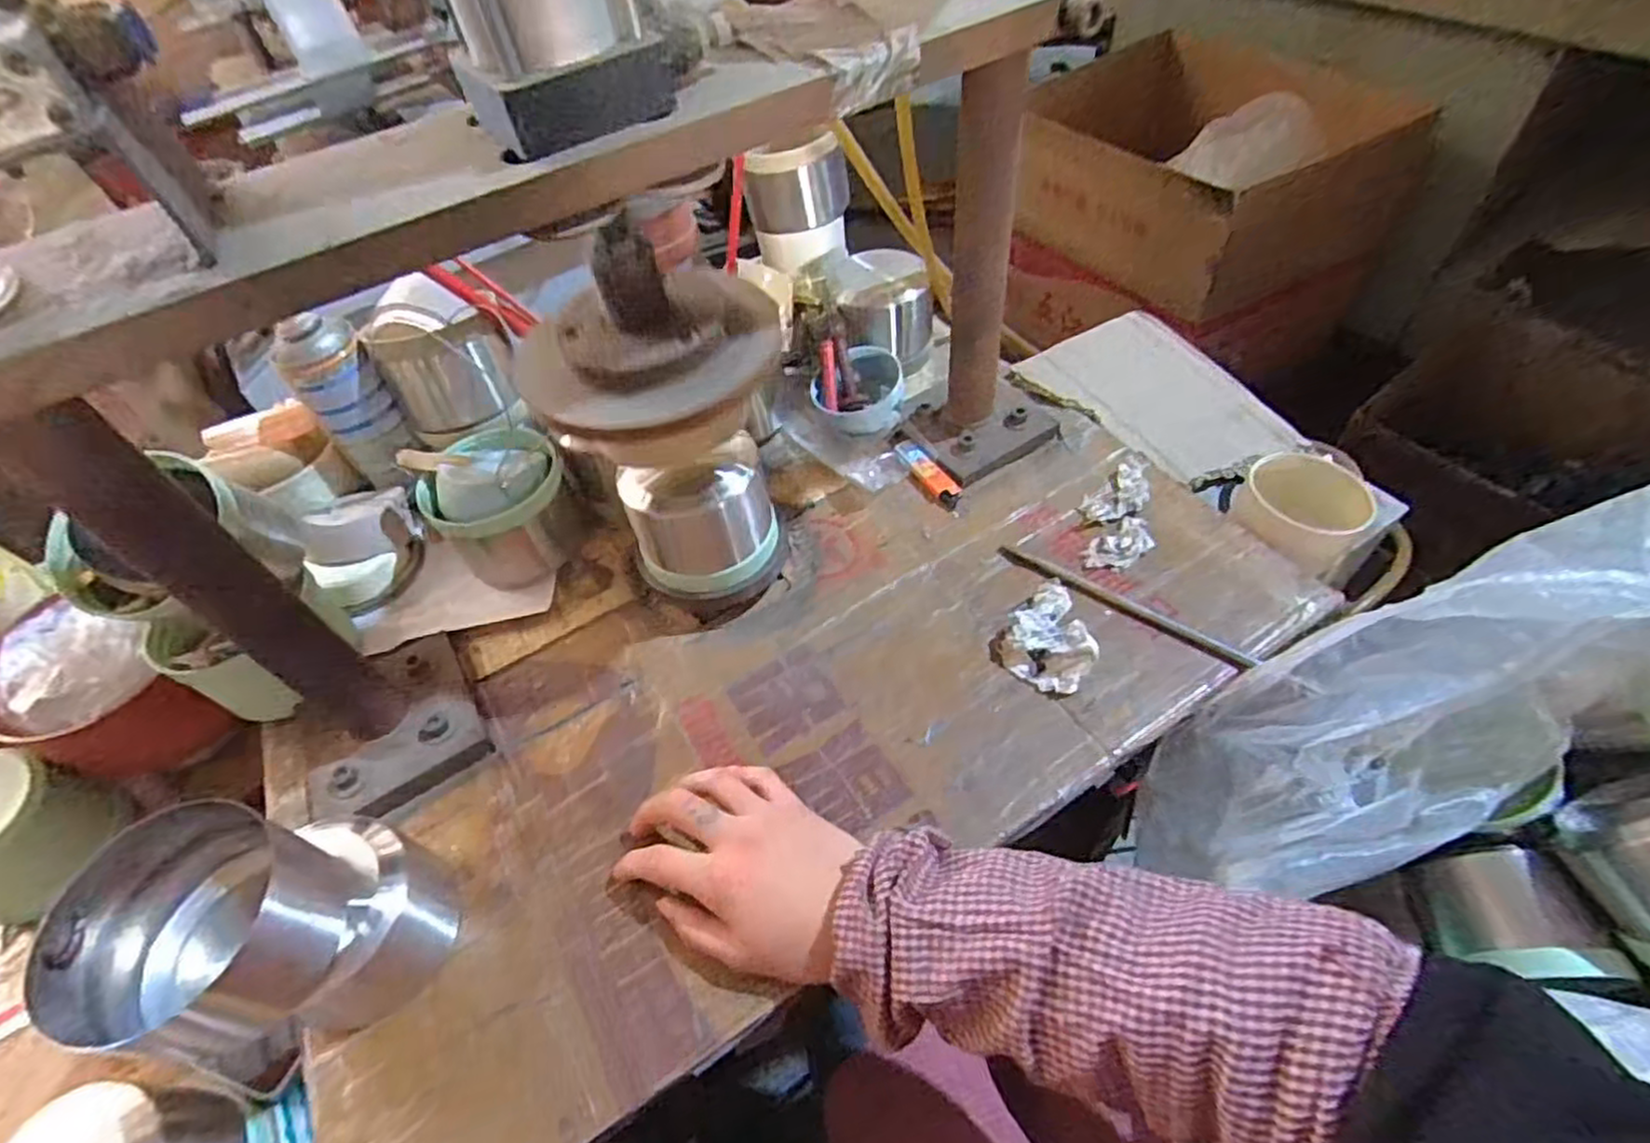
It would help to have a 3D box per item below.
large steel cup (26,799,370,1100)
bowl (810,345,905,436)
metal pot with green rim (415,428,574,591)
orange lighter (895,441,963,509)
[{"bbox_3d":[-0.314,0.184,0.377,0.110,0.077,0.096,7,53,12],"label":"large steel cup"},{"bbox_3d":[0.031,-0.171,0.704,0.083,0.049,0.093,-5,53,1],"label":"bowl"},{"bbox_3d":[-0.270,-0.057,0.623,0.102,0.111,0.099,-3,53,3],"label":"metal pot with green rim"},{"bbox_3d":[0.092,-0.088,0.663,0.022,0.018,0.082,-30,56,-17],"label":"orange lighter"}]

